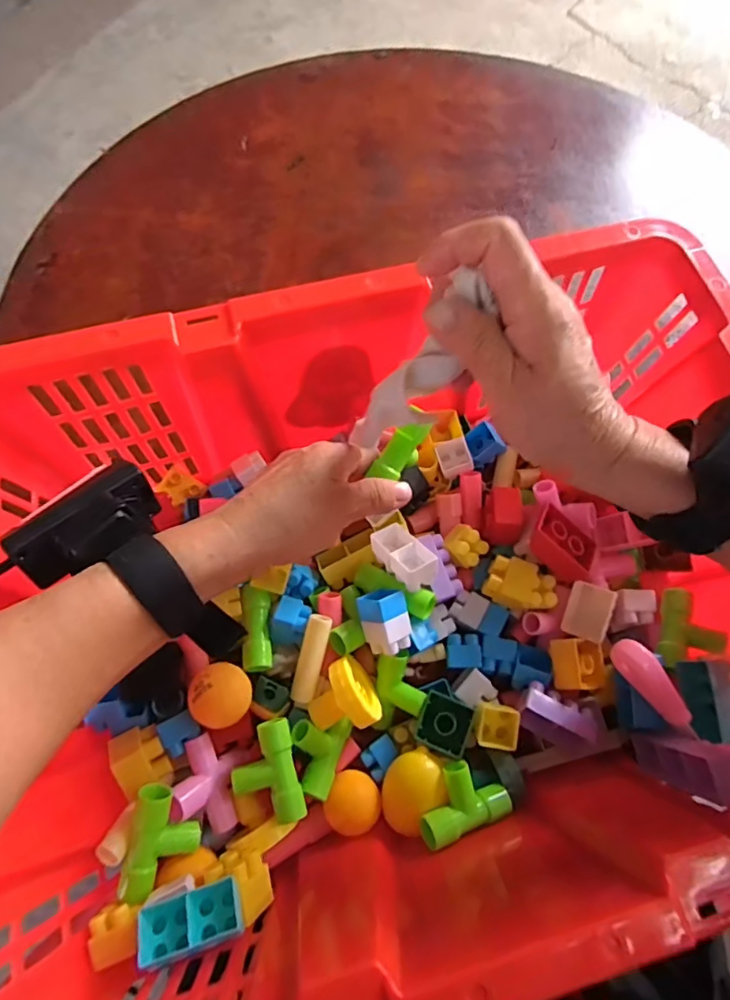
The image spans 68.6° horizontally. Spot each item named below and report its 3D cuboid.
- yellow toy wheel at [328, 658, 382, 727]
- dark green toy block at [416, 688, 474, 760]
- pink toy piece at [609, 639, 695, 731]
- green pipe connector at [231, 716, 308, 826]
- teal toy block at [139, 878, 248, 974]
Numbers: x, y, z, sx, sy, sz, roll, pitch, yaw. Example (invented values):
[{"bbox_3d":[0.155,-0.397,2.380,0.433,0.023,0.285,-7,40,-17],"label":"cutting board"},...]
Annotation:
[{"bbox_3d":[-0.007,0.123,0.343,0.014,0.041,0.044,-30,82,14],"label":"yellow toy wheel"},{"bbox_3d":[0.053,0.145,0.348,0.031,0.019,0.033,14,78,21],"label":"dark green toy block"},{"bbox_3d":[0.170,0.108,0.316,0.015,0.020,0.057,-34,74,-13],"label":"pink toy piece"},{"bbox_3d":[-0.060,0.169,0.332,0.038,0.027,0.058,-13,71,-6],"label":"green pipe connector"},{"bbox_3d":[-0.087,0.212,0.269,0.048,0.016,0.025,-14,71,-7],"label":"teal toy block"}]

